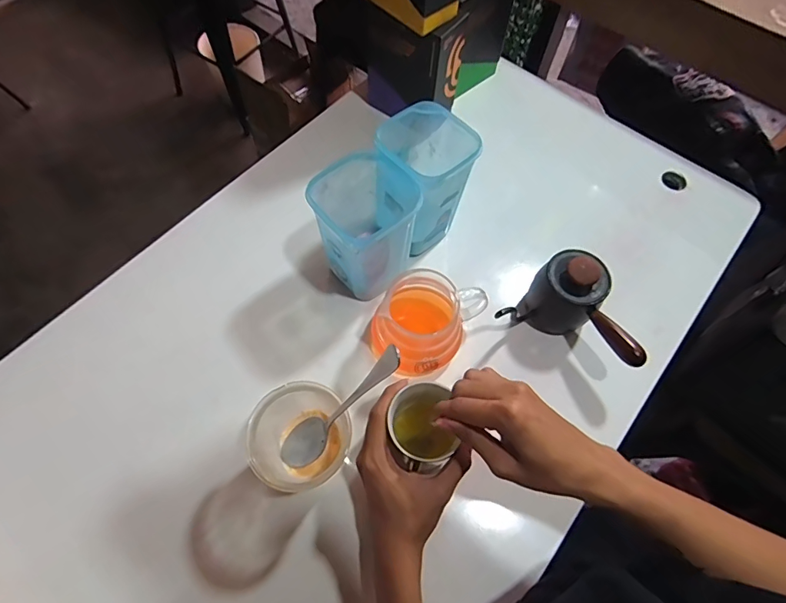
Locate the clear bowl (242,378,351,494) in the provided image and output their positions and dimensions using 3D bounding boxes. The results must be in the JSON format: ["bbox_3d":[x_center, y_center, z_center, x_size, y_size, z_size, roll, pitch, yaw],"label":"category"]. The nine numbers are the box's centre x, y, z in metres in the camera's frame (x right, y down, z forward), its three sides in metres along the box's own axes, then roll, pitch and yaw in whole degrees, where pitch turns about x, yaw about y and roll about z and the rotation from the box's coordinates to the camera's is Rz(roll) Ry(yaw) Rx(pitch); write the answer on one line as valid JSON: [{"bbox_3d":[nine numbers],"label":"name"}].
[{"bbox_3d":[-0.085,0.133,0.428,0.081,0.102,0.088,0,64,-1],"label":"clear bowl"}]

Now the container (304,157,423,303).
[{"bbox_3d":[-0.032,-0.081,0.510,0.102,0.132,0.090,-36,70,-16],"label":"container"}]

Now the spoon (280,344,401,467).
[{"bbox_3d":[-0.050,0.097,0.394,0.025,0.195,0.037,-7,59,-42],"label":"spoon"}]

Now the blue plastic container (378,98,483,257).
[{"bbox_3d":[0.032,-0.138,0.528,0.092,0.134,0.112,34,68,14],"label":"blue plastic container"}]

